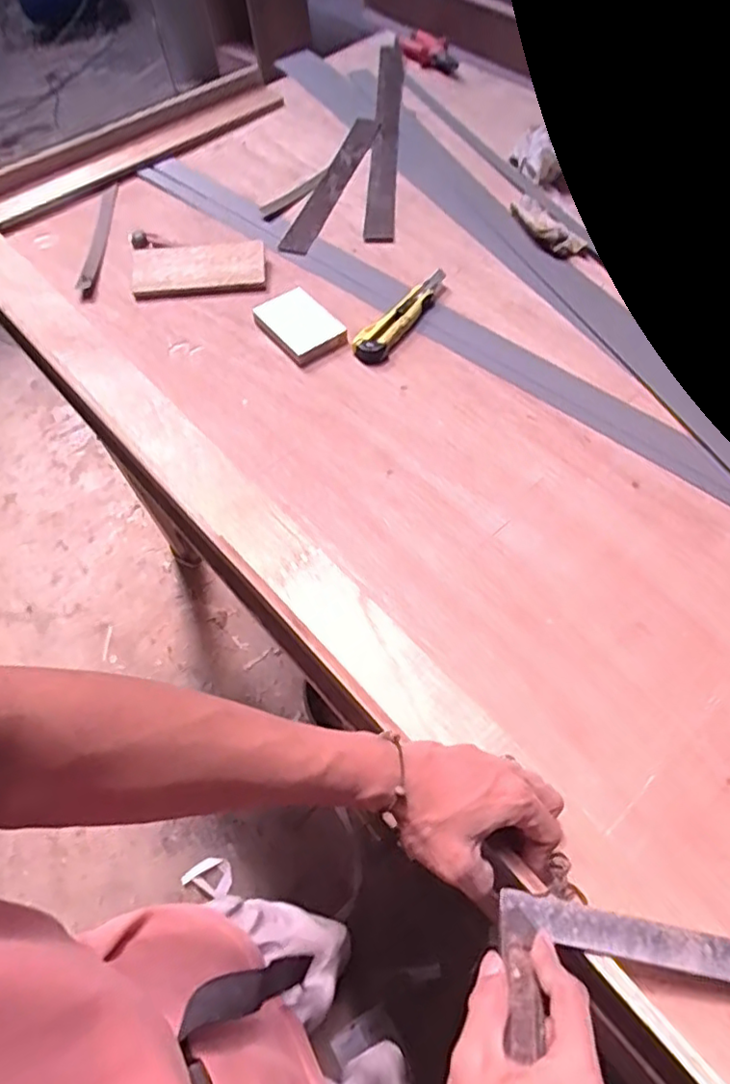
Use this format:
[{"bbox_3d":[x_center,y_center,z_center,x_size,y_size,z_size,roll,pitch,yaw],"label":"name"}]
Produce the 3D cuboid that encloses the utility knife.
[{"bbox_3d":[0.054,-0.302,0.792,0.044,0.015,0.192,33,65,19],"label":"utility knife"}]

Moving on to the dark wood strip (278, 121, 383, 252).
[{"bbox_3d":[-0.055,-0.595,0.993,0.059,0.015,0.414,7,58,22],"label":"dark wood strip"}]

